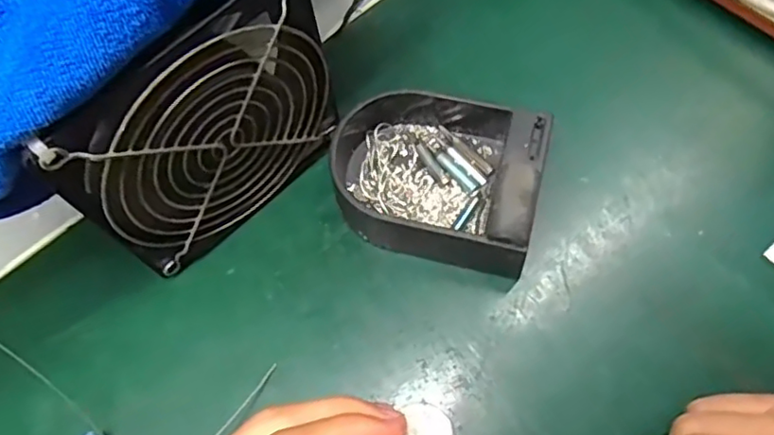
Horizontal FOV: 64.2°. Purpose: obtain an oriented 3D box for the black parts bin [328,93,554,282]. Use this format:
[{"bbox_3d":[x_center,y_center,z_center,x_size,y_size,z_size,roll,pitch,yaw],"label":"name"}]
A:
[{"bbox_3d":[0.024,-0.025,0.300,0.105,0.036,0.090,18,68,11],"label":"black parts bin"}]

